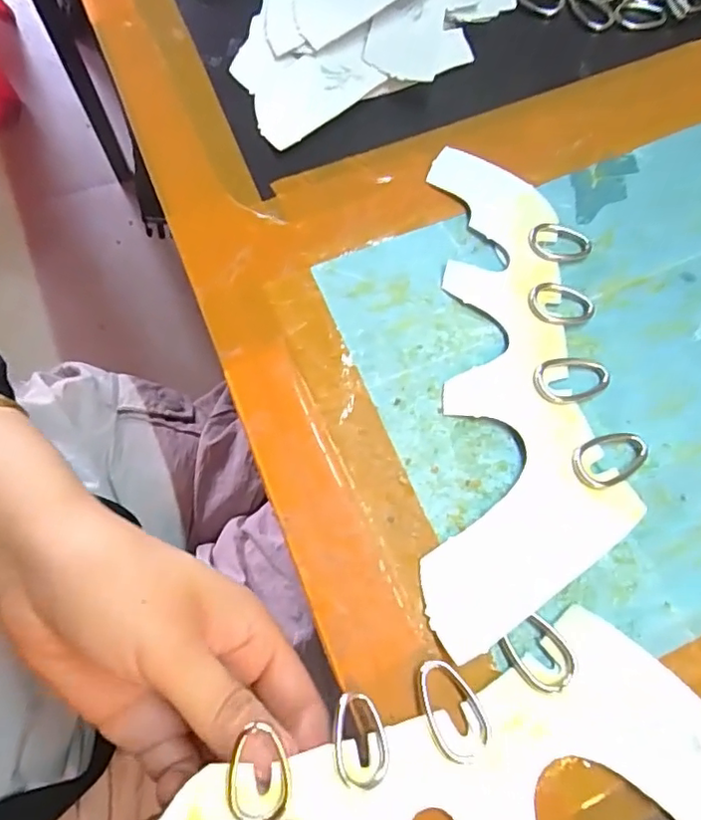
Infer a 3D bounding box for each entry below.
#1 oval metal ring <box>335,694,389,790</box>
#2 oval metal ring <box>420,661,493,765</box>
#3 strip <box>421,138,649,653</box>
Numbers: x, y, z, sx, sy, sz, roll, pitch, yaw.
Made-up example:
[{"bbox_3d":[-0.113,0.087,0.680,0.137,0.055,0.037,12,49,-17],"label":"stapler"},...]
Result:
[{"bbox_3d":[0.004,0.110,0.192,0.018,0.006,0.027,-3,71,-4],"label":"oval metal ring"},{"bbox_3d":[0.035,0.106,0.204,0.020,0.005,0.034,-26,74,-11],"label":"oval metal ring"},{"bbox_3d":[0.072,-0.016,0.247,0.082,0.009,0.215,1,71,-2],"label":"strip"}]

